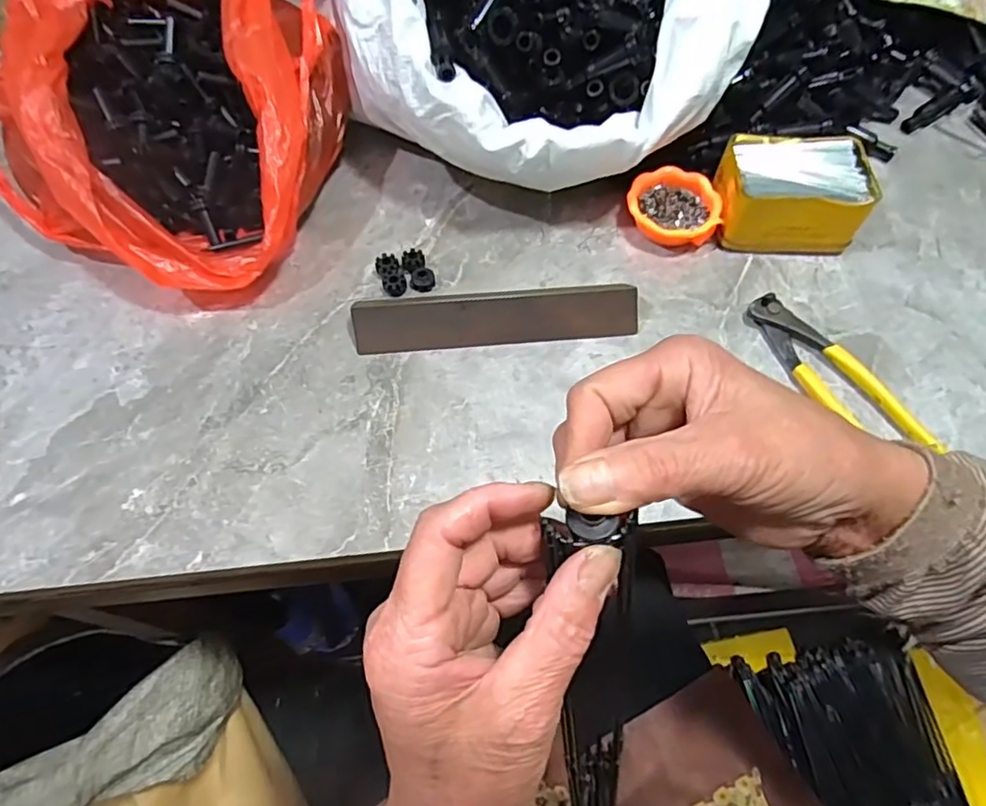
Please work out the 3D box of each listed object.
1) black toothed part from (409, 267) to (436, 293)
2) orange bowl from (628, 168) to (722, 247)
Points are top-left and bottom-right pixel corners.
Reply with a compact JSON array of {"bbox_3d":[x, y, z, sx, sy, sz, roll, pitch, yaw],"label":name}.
[{"bbox_3d":[-0.057,-0.099,0.494,0.019,0.009,0.019,2,59,0],"label":"black toothed part"},{"bbox_3d":[0.153,-0.164,0.521,0.076,0.030,0.071,0,62,0],"label":"orange bowl"}]

